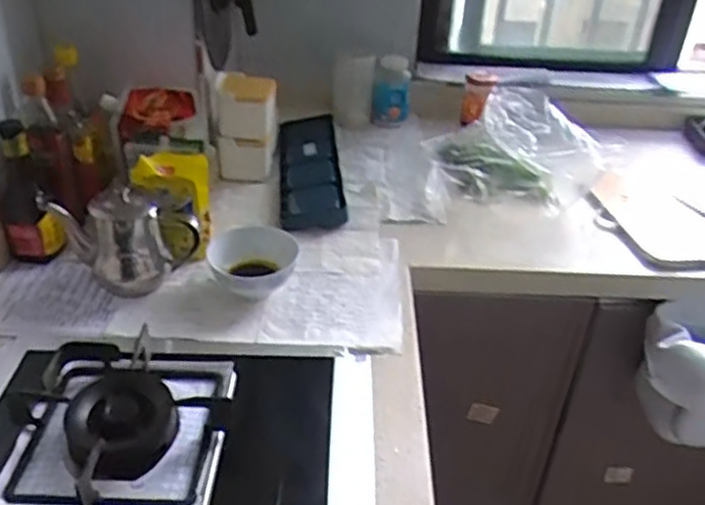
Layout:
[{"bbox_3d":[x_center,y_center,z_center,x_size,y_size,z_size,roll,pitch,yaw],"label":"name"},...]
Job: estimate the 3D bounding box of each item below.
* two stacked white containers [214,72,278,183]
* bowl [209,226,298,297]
[{"bbox_3d":[-0.176,-0.203,1.142,0.101,0.174,0.070,-1,35,-9],"label":"two stacked white containers"},{"bbox_3d":[-0.139,0.008,0.957,0.119,0.050,0.119,4,35,-2],"label":"bowl"}]

